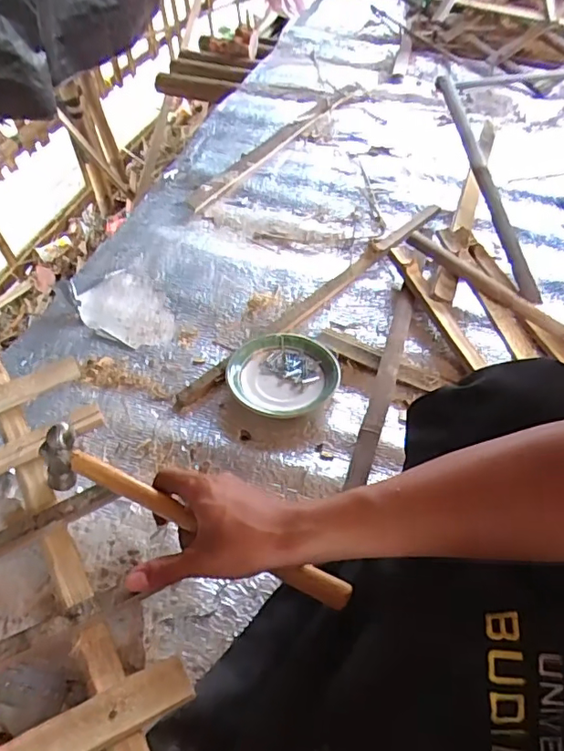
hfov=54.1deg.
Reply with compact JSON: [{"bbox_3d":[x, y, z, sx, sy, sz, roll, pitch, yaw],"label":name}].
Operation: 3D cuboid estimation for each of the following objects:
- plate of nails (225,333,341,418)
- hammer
[{"bbox_3d":[0.005,-0.005,0.671,0.125,0.031,0.135,-1,50,1],"label":"plate of nails"},{"bbox_3d":[-0.071,0.119,0.442,0.265,0.065,0.025,25,54,5],"label":"hammer"}]

